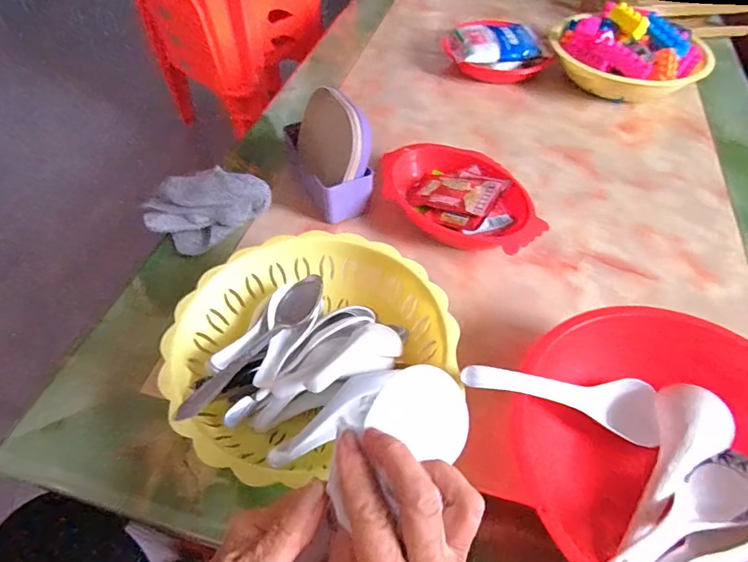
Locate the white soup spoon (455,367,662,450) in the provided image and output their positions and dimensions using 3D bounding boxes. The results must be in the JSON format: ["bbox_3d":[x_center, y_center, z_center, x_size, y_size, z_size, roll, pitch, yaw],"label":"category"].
[{"bbox_3d":[0.161,0.095,0.387,0.190,0.034,0.048,18,47,-21],"label":"white soup spoon"}]

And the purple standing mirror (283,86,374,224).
[{"bbox_3d":[-0.060,-0.165,0.589,0.077,0.129,0.147,-22,54,-17],"label":"purple standing mirror"}]

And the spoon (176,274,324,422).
[{"bbox_3d":[-0.105,0.053,0.415,0.035,0.023,0.172,29,57,21],"label":"spoon"}]

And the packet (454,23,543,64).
[{"bbox_3d":[0.212,-0.418,0.815,0.137,0.023,0.105,-7,52,-6],"label":"packet"}]

